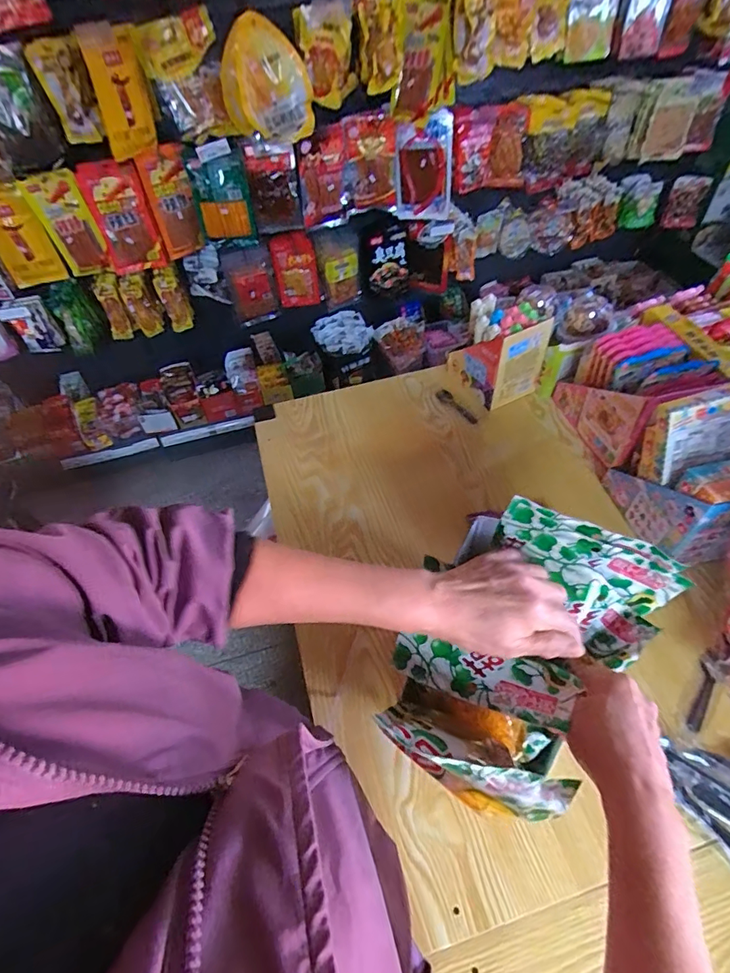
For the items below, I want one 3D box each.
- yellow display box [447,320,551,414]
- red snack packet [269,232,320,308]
[{"bbox_3d":[0.238,-0.245,0.862,0.116,0.151,0.131,-26,53,-16],"label":"yellow display box"},{"bbox_3d":[-0.258,-0.798,1.749,0.153,0.281,0.034,-9,51,-2],"label":"red snack packet"}]

